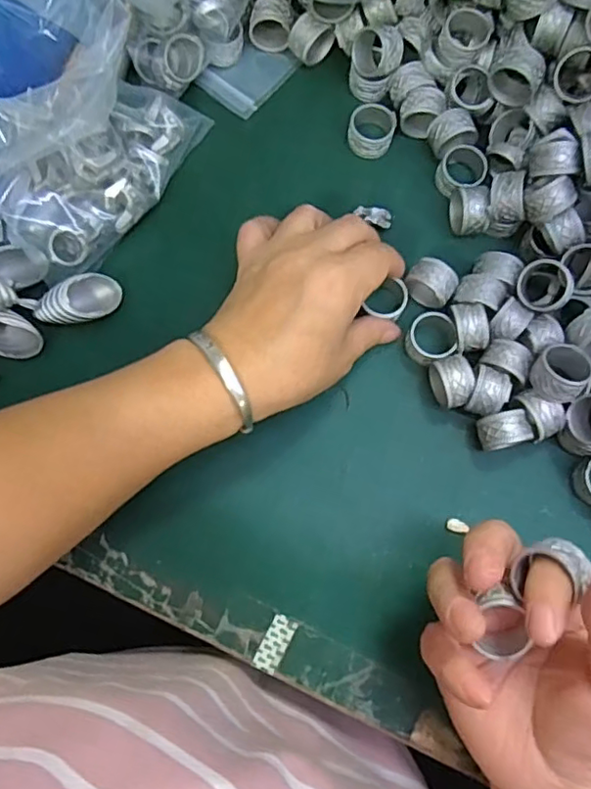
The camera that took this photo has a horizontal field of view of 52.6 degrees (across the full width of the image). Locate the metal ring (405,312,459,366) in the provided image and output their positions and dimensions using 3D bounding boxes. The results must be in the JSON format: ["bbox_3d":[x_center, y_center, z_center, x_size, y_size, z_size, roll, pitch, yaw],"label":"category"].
[{"bbox_3d":[0.078,-0.032,0.341,0.028,0.019,0.028,0,77,1],"label":"metal ring"}]

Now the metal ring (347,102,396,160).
[{"bbox_3d":[0.047,-0.163,0.370,0.027,0.017,0.027,0,77,1],"label":"metal ring"}]

